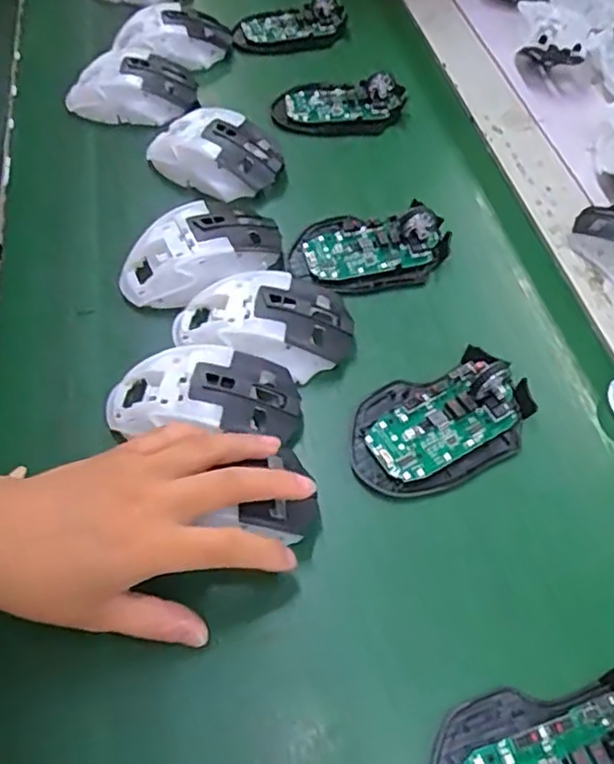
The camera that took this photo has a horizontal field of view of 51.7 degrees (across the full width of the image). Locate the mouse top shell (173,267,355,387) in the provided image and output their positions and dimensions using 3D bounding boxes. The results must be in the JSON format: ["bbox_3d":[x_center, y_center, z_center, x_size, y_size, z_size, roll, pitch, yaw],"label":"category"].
[{"bbox_3d":[-0.030,-0.037,0.401,0.115,0.034,0.063,0,58,6],"label":"mouse top shell"}]

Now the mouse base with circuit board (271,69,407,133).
[{"bbox_3d":[0.027,-0.234,0.533,0.108,0.028,0.050,1,54,1],"label":"mouse base with circuit board"}]

